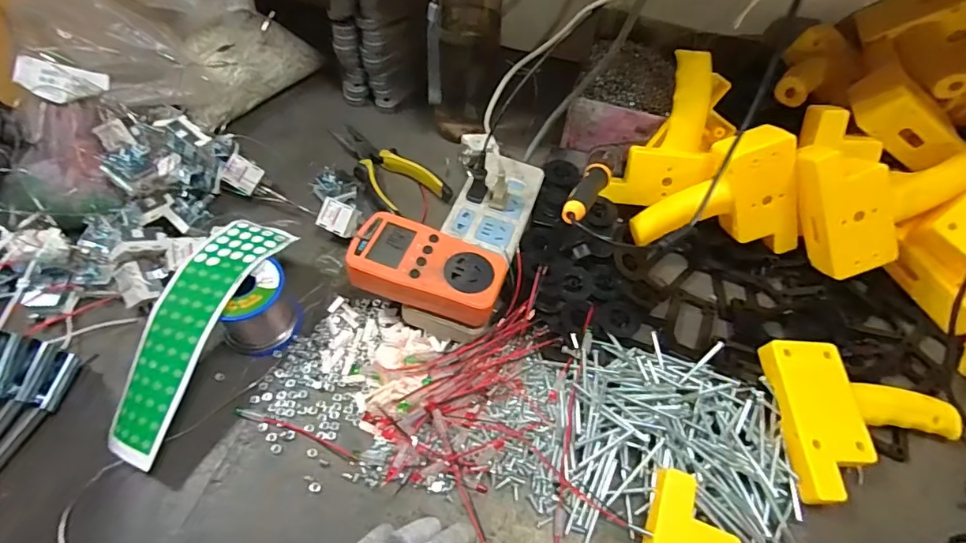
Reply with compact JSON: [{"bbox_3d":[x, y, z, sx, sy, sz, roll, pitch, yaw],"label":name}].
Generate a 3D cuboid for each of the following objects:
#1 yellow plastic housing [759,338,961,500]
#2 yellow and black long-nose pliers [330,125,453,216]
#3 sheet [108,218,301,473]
[{"bbox_3d":[0.320,0.118,0.400,0.148,0.025,0.122,2,53,-4],"label":"yellow plastic housing"},{"bbox_3d":[-0.117,-0.123,0.562,0.070,0.023,0.176,-31,62,-25],"label":"yellow and black long-nose pliers"},{"bbox_3d":[-0.232,0.047,0.402,0.060,0.064,0.202,18,54,8],"label":"sheet"}]

